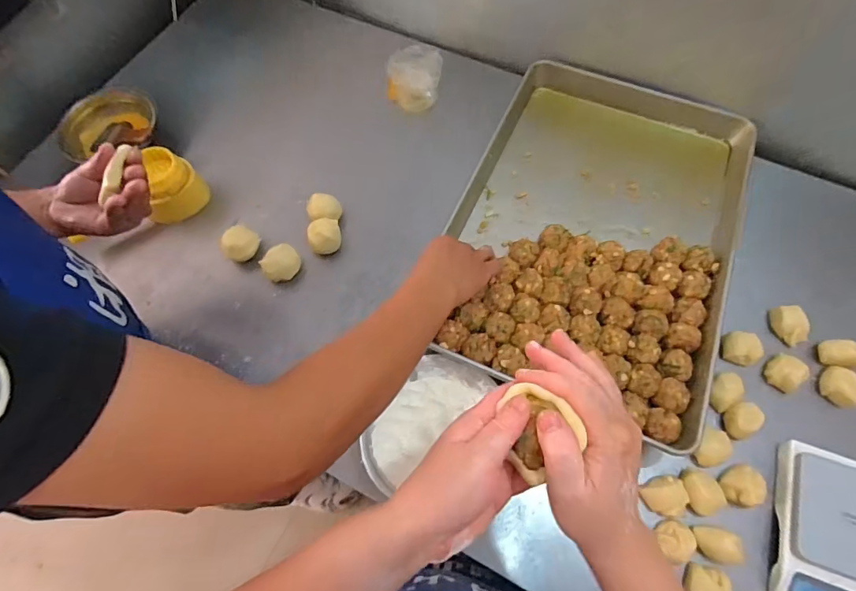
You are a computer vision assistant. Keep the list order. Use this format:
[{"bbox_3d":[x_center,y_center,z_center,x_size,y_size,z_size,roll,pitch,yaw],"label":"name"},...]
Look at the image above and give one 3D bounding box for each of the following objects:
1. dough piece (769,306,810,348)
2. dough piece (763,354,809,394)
[{"bbox_3d":[0.518,0.043,0.643,0.039,0.031,0.052,-5,66,0],"label":"dough piece"},{"bbox_3d":[0.492,0.105,0.612,0.045,0.027,0.052,-17,67,-6],"label":"dough piece"}]

